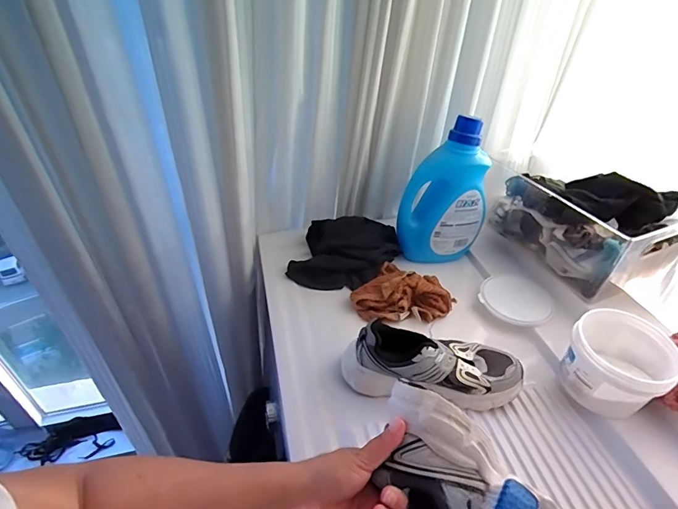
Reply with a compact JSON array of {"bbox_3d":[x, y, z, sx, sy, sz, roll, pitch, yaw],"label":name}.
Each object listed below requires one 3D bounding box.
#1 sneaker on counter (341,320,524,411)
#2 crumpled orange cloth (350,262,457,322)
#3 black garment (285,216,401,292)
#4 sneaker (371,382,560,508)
[{"bbox_3d":[0.131,0.152,0.571,0.242,0.100,0.090,5,39,6],"label":"sneaker on counter"},{"bbox_3d":[0.113,0.069,0.701,0.142,0.043,0.140,26,45,29],"label":"crumpled orange cloth"},{"bbox_3d":[0.017,-0.008,0.792,0.185,0.060,0.192,14,40,16],"label":"black garment"},{"bbox_3d":[0.123,0.240,0.383,0.245,0.101,0.086,46,45,-6],"label":"sneaker"}]

